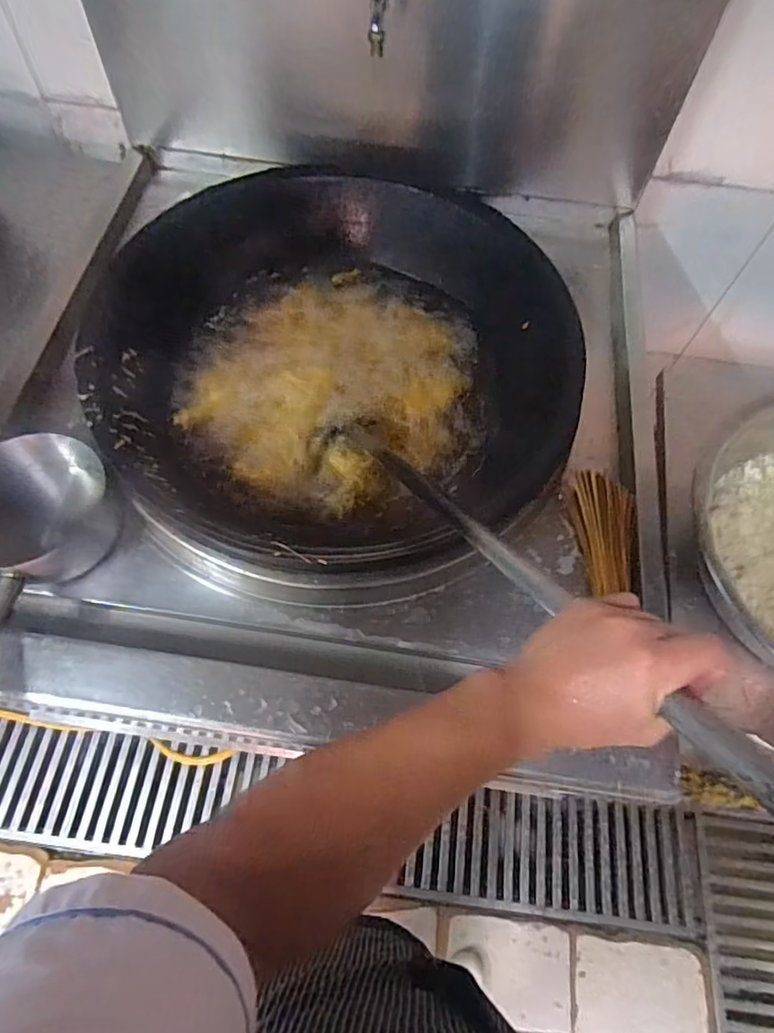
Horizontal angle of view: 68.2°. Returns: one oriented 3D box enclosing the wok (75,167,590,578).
[{"bbox_3d":[-0.076,-0.248,0.953,0.738,0.174,0.714,1,63,-3],"label":"wok"}]

